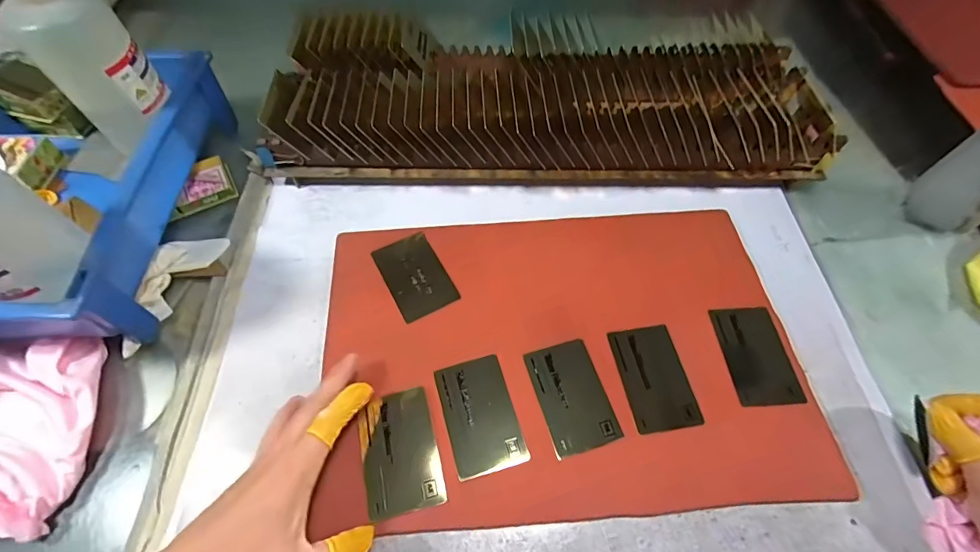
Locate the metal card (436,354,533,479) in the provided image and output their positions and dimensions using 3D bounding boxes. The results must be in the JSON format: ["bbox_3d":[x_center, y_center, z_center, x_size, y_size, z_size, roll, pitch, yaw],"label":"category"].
[{"bbox_3d":[-0.008,0.106,0.343,0.053,0.004,0.085,-14,59,-9],"label":"metal card"}]

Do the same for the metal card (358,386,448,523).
[{"bbox_3d":[-0.066,0.127,0.328,0.053,0.004,0.083,-13,59,-8],"label":"metal card"}]

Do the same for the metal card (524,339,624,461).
[{"bbox_3d":[0.064,0.093,0.351,0.052,0.004,0.082,-13,59,-9],"label":"metal card"}]

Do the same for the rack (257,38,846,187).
[{"bbox_3d":[0.061,-0.174,0.468,0.554,0.092,0.176,3,58,1],"label":"rack"}]

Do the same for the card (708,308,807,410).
[{"bbox_3d":[0.219,0.064,0.367,0.053,0.006,0.083,-1,57,-3],"label":"card"}]

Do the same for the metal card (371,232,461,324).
[{"bbox_3d":[-0.069,-0.002,0.408,0.052,0.004,0.083,-25,62,-15],"label":"metal card"}]

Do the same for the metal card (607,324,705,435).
[{"bbox_3d":[0.131,0.080,0.359,0.052,0.004,0.083,-9,59,-4],"label":"metal card"}]

